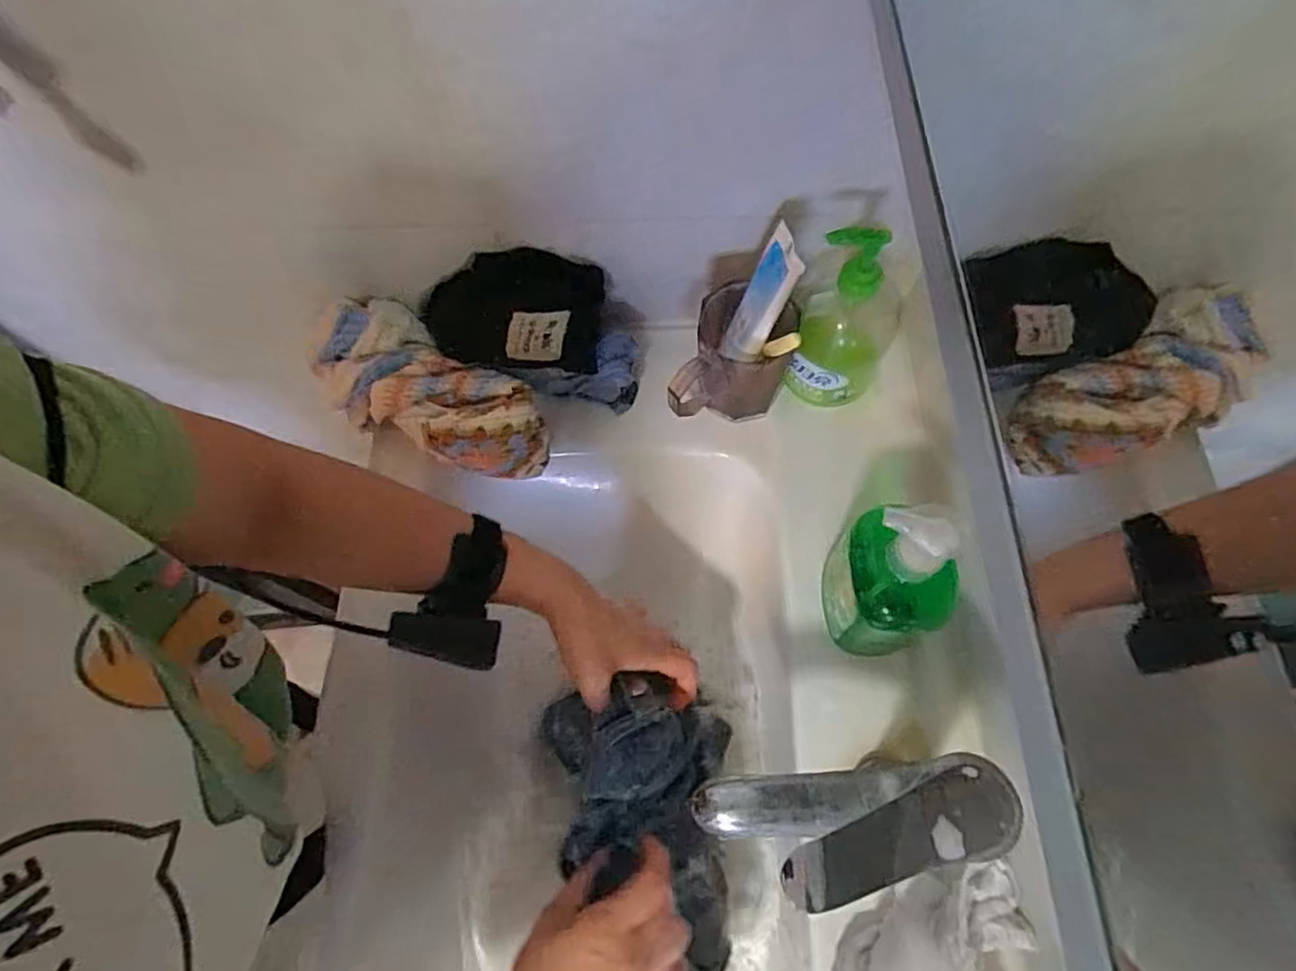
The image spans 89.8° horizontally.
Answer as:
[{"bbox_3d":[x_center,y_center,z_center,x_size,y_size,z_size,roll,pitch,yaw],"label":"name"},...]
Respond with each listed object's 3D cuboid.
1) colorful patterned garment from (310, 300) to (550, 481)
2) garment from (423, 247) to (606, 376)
[{"bbox_3d":[-0.198,-0.082,0.550,0.241,0.067,0.098,29,70,14],"label":"colorful patterned garment"},{"bbox_3d":[-0.117,-0.135,0.549,0.160,0.084,0.085,-3,66,1],"label":"garment"}]

